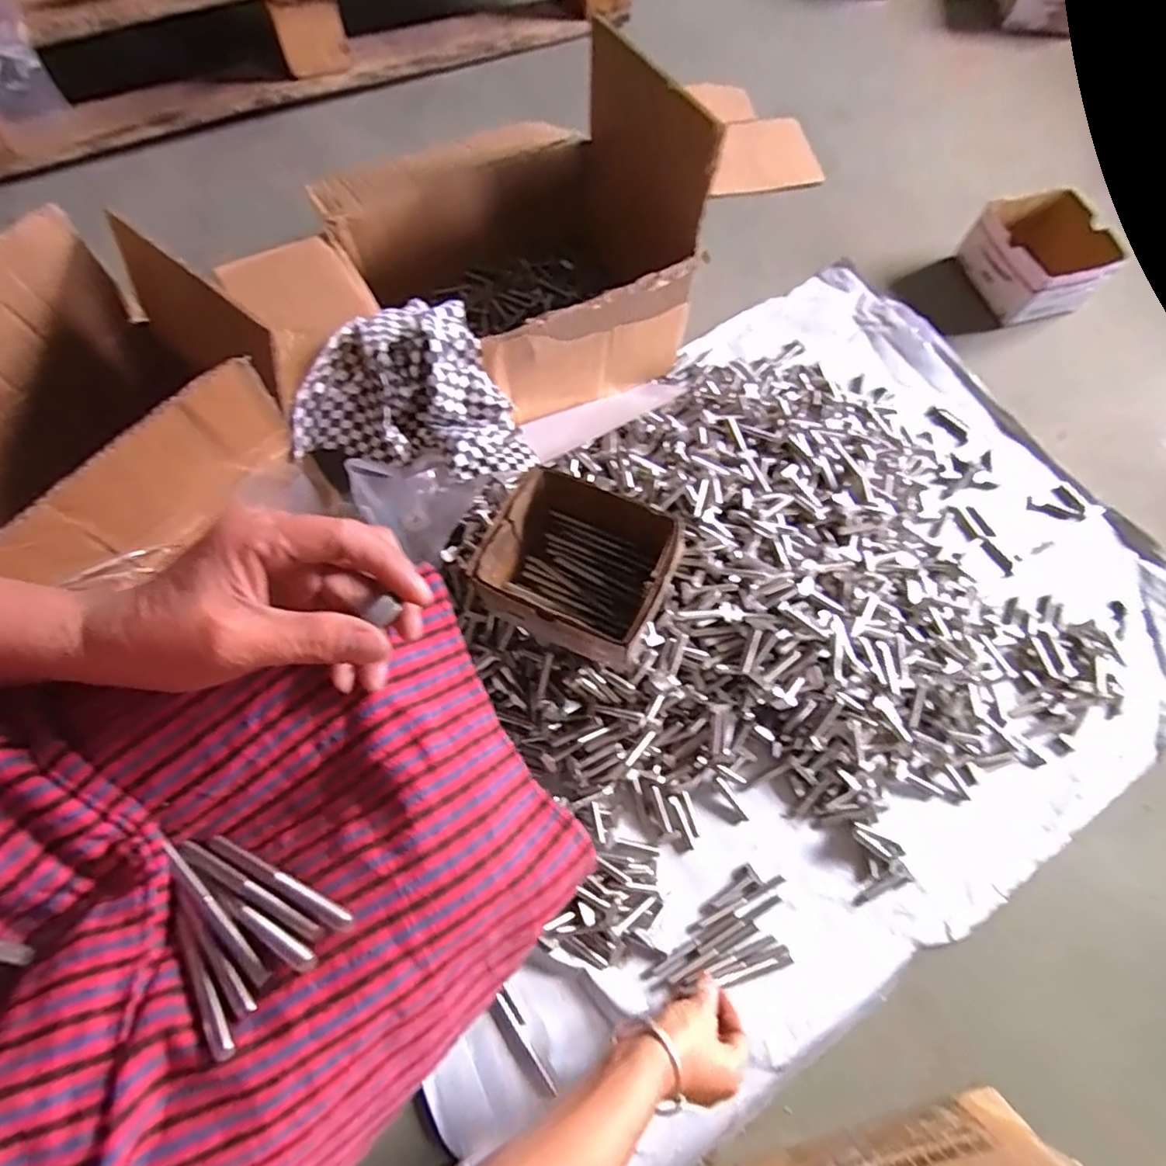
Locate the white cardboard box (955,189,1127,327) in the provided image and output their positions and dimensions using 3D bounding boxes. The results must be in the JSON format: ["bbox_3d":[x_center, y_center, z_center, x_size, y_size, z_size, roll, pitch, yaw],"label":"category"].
[{"bbox_3d":[0.631,-0.454,0.838,0.152,0.088,0.160,-17,69,-9],"label":"white cardboard box"}]

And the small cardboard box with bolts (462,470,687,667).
[{"bbox_3d":[-0.002,-0.015,0.542,0.153,0.094,0.136,27,69,8],"label":"small cardboard box with bolts"}]

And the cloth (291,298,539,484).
[{"bbox_3d":[-0.147,-0.180,0.567,0.200,0.107,0.149,12,68,2],"label":"cloth"}]

